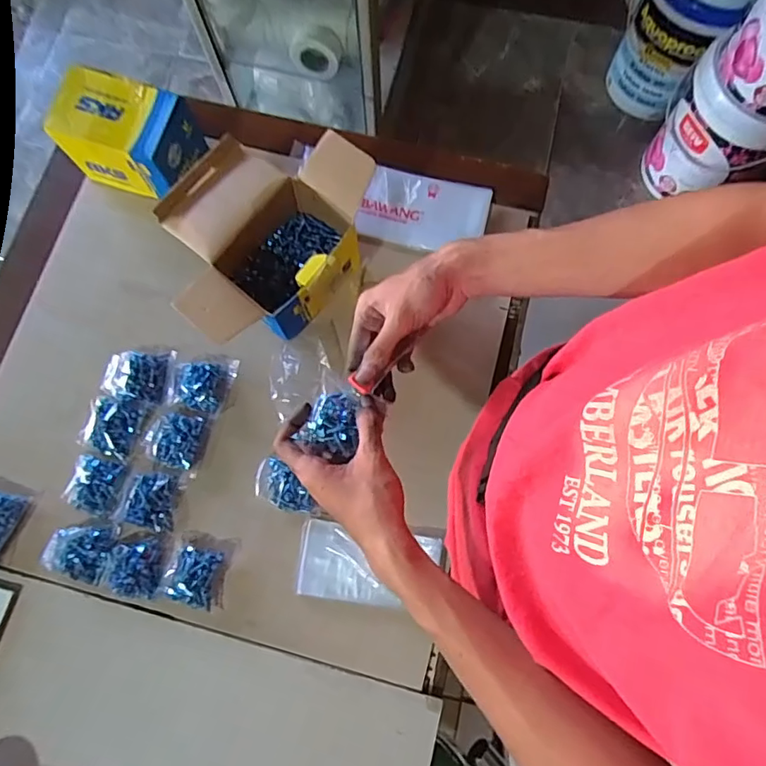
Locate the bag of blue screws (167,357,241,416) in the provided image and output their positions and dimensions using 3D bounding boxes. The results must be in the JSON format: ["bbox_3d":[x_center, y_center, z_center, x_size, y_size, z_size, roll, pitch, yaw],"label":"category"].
[{"bbox_3d":[-0.221,-0.003,0.634,0.075,0.015,0.072,15,77,4],"label":"bag of blue screws"}]

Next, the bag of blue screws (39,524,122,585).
[{"bbox_3d":[-0.341,0.188,0.590,0.076,0.021,0.067,12,77,3],"label":"bag of blue screws"}]

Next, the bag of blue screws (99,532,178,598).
[{"bbox_3d":[-0.273,0.201,0.588,0.061,0.018,0.071,16,77,4],"label":"bag of blue screws"}]

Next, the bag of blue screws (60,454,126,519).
[{"bbox_3d":[-0.333,0.118,0.603,0.058,0.020,0.062,14,77,4],"label":"bag of blue screws"}]

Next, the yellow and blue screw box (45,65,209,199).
[{"bbox_3d":[-0.321,-0.314,0.667,0.153,0.096,0.100,19,78,5],"label":"yellow and blue screw box"}]

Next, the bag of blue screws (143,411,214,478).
[{"bbox_3d":[-0.247,0.067,0.615,0.071,0.017,0.066,12,77,3],"label":"bag of blue screws"}]

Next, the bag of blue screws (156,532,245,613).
[{"bbox_3d":[-0.207,0.208,0.586,0.069,0.022,0.075,13,77,4],"label":"bag of blue screws"}]

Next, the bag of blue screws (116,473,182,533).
[{"bbox_3d":[-0.269,0.135,0.601,0.058,0.023,0.063,7,77,2],"label":"bag of blue screws"}]

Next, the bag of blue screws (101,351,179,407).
[{"bbox_3d":[-0.302,-0.011,0.639,0.082,0.020,0.064,8,77,2],"label":"bag of blue screws"}]

